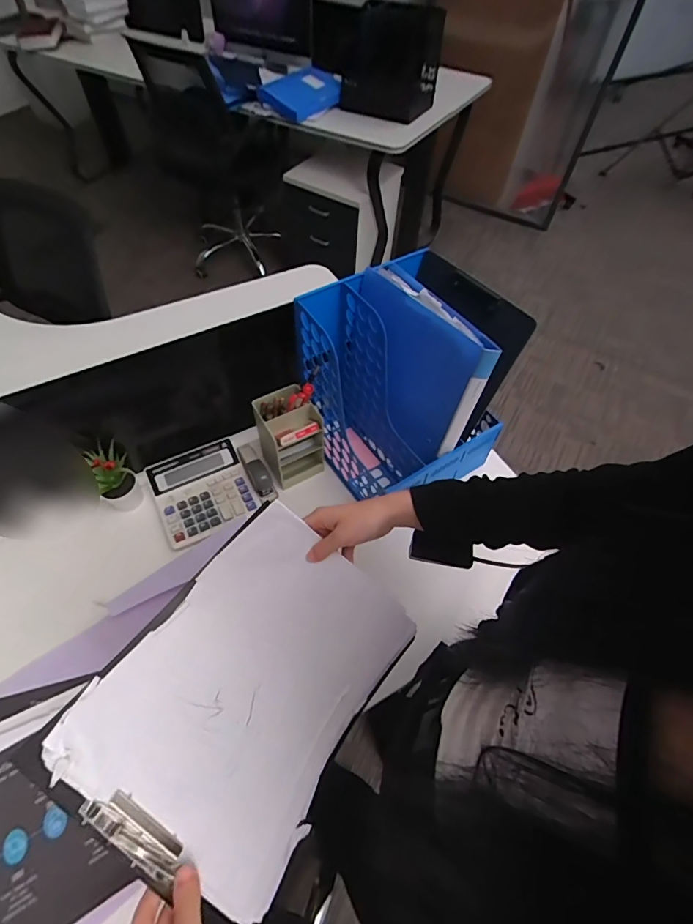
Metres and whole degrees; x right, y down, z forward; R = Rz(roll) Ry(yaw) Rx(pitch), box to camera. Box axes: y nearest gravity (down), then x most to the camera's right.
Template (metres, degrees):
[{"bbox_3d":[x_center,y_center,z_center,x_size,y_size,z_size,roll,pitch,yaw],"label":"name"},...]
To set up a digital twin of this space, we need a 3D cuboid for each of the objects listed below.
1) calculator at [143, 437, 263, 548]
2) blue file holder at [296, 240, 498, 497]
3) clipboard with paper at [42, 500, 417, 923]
[{"bbox_3d":[-0.250,0.045,0.749,0.158,0.026,0.163,-24,60,-18],"label":"calculator"},{"bbox_3d":[0.090,-0.113,0.725,0.239,0.324,0.268,-32,62,-22],"label":"blue file holder"},{"bbox_3d":[-0.088,0.209,0.426,0.217,0.036,0.295,40,57,-1],"label":"clipboard with paper"}]

